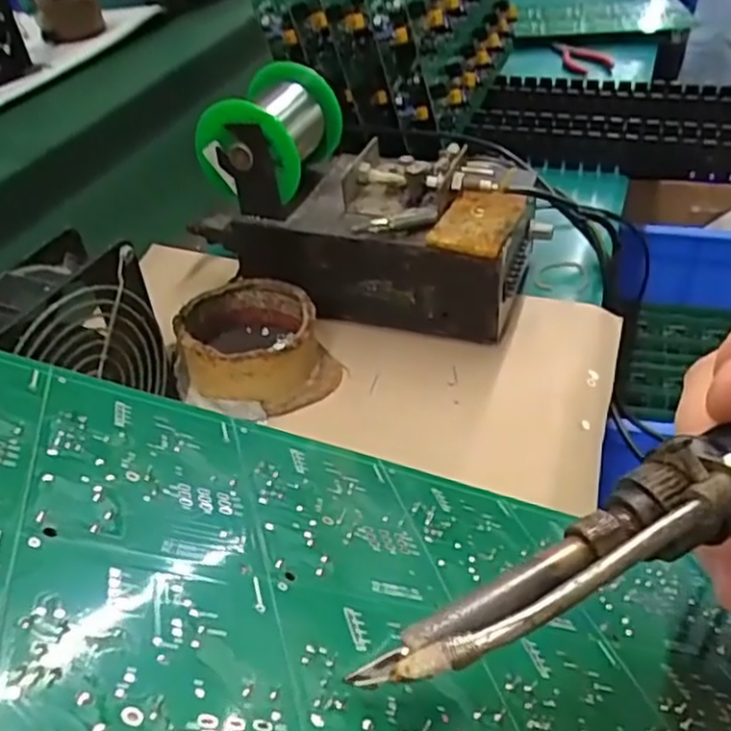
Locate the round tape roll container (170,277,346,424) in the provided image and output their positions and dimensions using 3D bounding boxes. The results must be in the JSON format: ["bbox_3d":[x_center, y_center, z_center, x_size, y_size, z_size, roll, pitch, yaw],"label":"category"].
[{"bbox_3d":[-0.071,-0.014,0.455,0.092,0.043,0.097,-3,40,2],"label":"round tape roll container"}]

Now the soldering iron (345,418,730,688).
[{"bbox_3d":[0.085,0.016,0.154,0.189,0.015,0.024,-25,44,-17],"label":"soldering iron"}]

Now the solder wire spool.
[{"bbox_3d":[-0.061,-0.155,0.479,0.068,0.060,0.077,11,42,18],"label":"solder wire spool"}]

